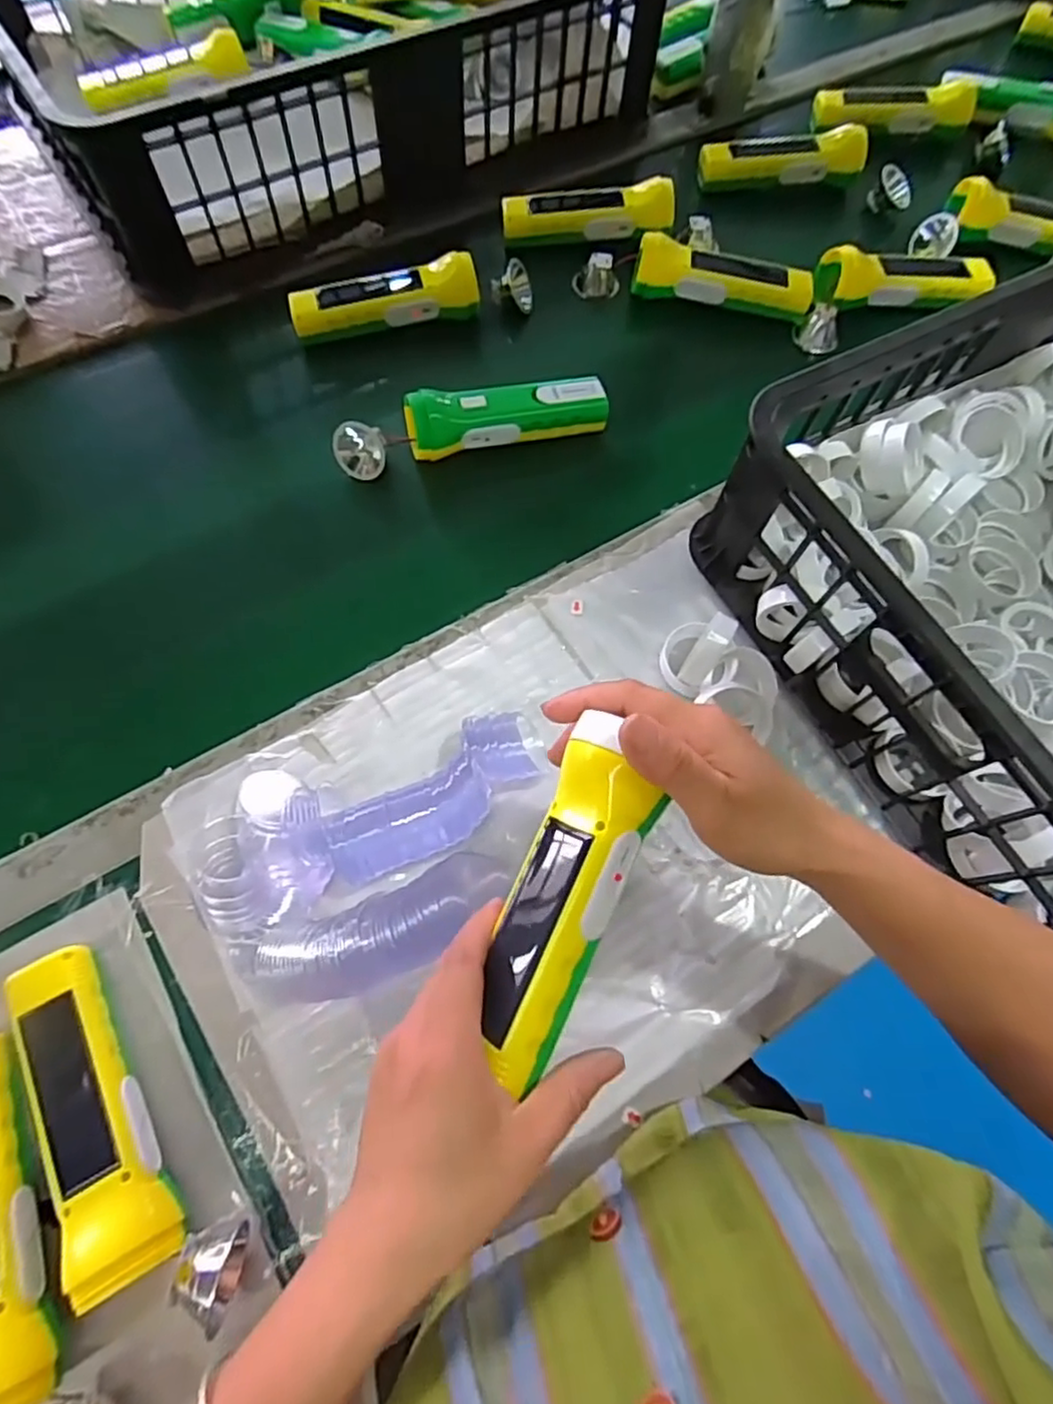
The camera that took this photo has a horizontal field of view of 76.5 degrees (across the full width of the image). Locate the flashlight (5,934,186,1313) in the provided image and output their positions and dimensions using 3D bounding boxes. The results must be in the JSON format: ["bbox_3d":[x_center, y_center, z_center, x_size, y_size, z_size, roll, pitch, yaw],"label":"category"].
[{"bbox_3d":[-0.225,0.211,0.350,0.047,0.043,0.162,-28,72,-13],"label":"flashlight"}]

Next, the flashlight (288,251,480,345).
[{"bbox_3d":[-0.123,-0.352,0.588,0.161,0.043,0.052,-7,68,-6],"label":"flashlight"}]

